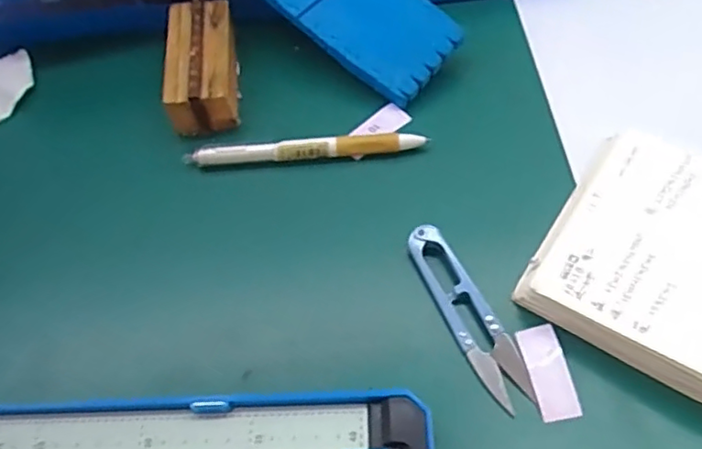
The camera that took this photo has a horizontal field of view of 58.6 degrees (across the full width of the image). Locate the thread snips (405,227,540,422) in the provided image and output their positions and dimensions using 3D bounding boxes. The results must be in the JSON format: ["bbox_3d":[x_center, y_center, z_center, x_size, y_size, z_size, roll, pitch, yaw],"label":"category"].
[{"bbox_3d":[0.059,0.043,0.311,0.023,0.009,0.101,-22,61,-9],"label":"thread snips"}]

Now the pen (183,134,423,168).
[{"bbox_3d":[-0.026,-0.044,0.370,0.140,0.012,0.009,-5,60,1],"label":"pen"}]

